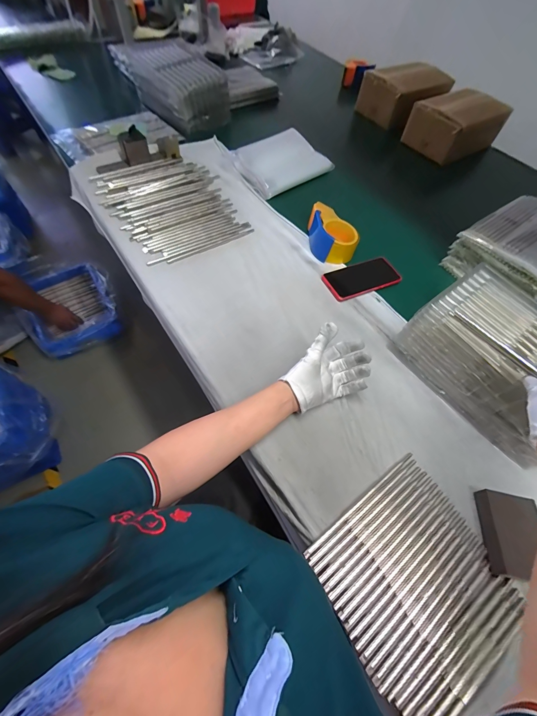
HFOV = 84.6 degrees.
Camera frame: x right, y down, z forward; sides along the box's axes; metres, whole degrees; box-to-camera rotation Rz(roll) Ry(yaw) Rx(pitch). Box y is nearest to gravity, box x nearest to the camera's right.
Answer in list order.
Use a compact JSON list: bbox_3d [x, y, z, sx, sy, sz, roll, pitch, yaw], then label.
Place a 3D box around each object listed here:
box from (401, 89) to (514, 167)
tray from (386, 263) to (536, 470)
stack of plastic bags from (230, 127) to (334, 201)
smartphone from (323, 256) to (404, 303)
[{"bbox_3d":[0.568,-0.709,0.890,0.230,0.110,0.173,-27,66,-17],"label":"box"},{"bbox_3d":[0.378,0.003,0.472,0.192,0.114,0.266,-31,68,-17],"label":"tray"},{"bbox_3d":[0.037,-0.541,0.808,0.247,0.052,0.159,-36,69,-21],"label":"stack of plastic bags"},{"bbox_3d":[0.200,-0.172,0.634,0.161,0.009,0.077,-20,65,-15],"label":"smartphone"}]

